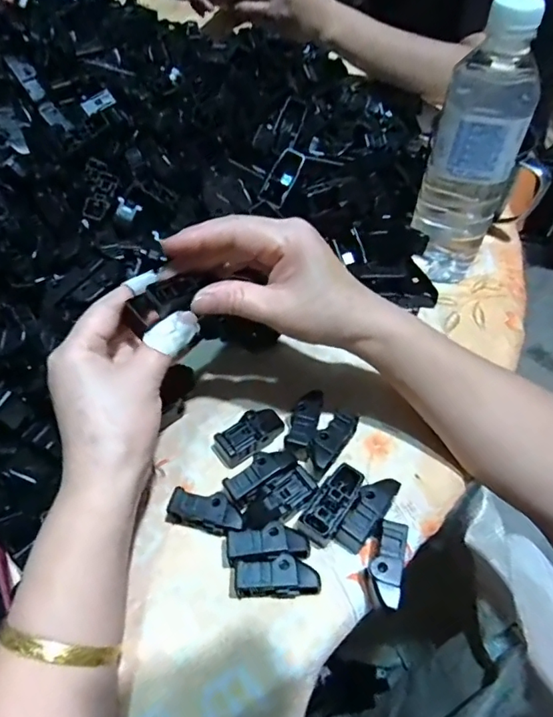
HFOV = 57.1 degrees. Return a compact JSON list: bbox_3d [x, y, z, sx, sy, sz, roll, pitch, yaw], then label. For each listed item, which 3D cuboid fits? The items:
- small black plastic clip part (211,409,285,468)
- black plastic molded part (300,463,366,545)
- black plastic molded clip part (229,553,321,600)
[{"bbox_3d":[-0.019,0.053,0.352,0.052,0.013,0.024,-31,59,-20],"label":"small black plastic clip part"},{"bbox_3d":[0.036,0.091,0.321,0.022,0.015,0.056,30,60,22],"label":"black plastic molded part"},{"bbox_3d":[-0.001,0.127,0.294,0.051,0.018,0.020,1,53,2],"label":"black plastic molded clip part"}]

